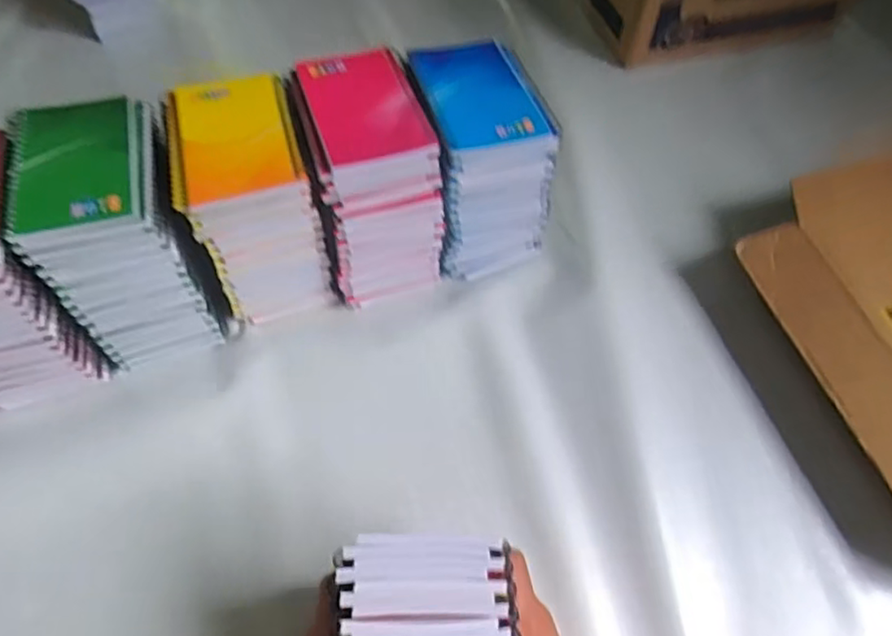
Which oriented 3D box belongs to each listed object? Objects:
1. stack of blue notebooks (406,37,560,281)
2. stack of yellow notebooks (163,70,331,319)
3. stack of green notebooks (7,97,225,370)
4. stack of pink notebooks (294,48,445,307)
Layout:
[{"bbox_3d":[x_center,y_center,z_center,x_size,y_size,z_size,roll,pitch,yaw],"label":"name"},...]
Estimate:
[{"bbox_3d":[0.026,-0.141,0.577,0.101,0.160,0.135,-12,58,-9],"label":"stack of blue notebooks"},{"bbox_3d":[-0.161,-0.095,0.540,0.095,0.161,0.126,-14,58,-11],"label":"stack of yellow notebooks"},{"bbox_3d":[-0.258,-0.065,0.522,0.104,0.171,0.135,-14,58,-11],"label":"stack of green notebooks"},{"bbox_3d":[-0.067,-0.119,0.554,0.094,0.161,0.136,-14,57,-12],"label":"stack of pink notebooks"}]

